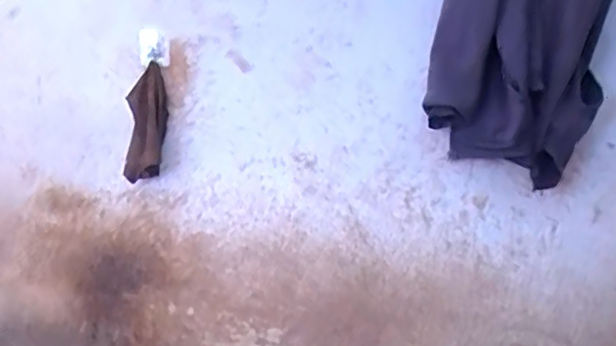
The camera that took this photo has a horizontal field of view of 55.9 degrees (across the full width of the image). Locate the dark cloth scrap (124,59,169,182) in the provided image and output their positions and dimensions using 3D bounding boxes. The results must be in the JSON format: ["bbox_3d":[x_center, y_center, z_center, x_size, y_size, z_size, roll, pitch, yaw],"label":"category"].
[{"bbox_3d":[-0.400,-0.123,1.426,0.107,0.280,0.016,5,0,21],"label":"dark cloth scrap"}]

